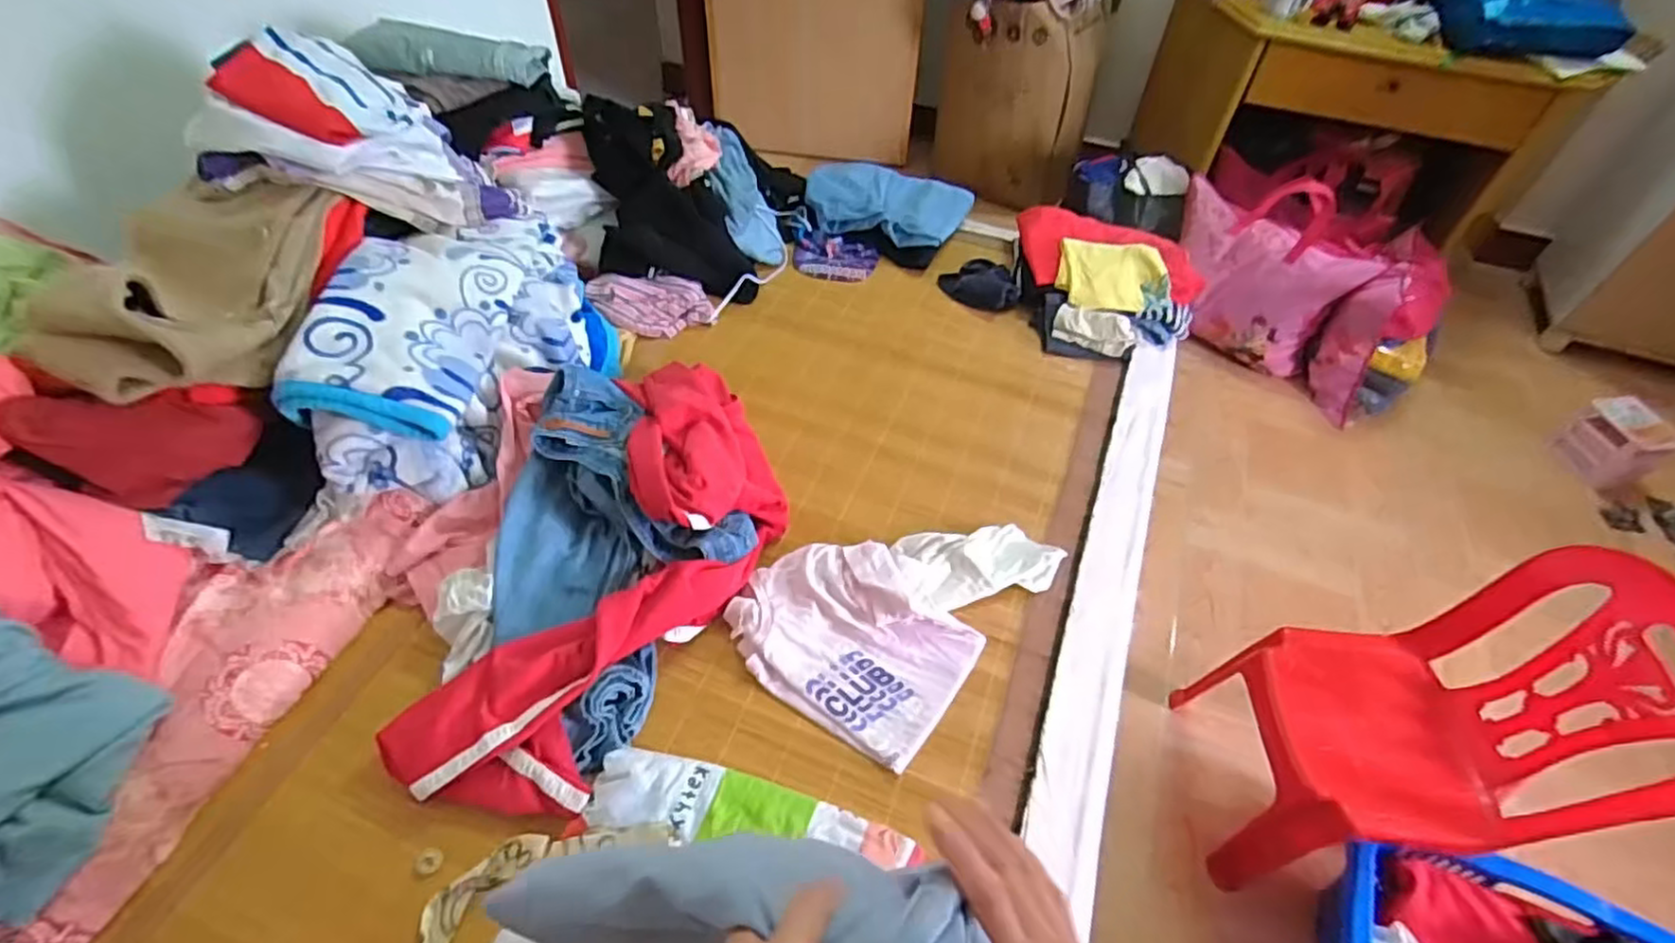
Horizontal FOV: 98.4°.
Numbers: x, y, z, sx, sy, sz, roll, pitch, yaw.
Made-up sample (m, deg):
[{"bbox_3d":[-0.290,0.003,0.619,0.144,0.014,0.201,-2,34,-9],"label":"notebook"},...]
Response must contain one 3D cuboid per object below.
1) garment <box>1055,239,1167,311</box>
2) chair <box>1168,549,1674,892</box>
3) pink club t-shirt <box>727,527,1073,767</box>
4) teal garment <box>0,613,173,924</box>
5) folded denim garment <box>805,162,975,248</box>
[{"bbox_3d":[0.478,-0.348,1.271,0.169,0.058,0.148,14,51,9],"label":"garment"},{"bbox_3d":[0.793,0.348,1.014,0.355,0.602,0.312,1,50,-2],"label":"chair"},{"bbox_3d":[0.019,0.189,0.858,0.270,0.052,0.210,32,55,22],"label":"pink club t-shirt"},{"bbox_3d":[-0.776,0.265,0.663,0.188,0.145,0.205,15,51,9],"label":"teal garment"},{"bbox_3d":[0.103,-0.540,1.431,0.301,0.054,0.227,18,51,11],"label":"folded denim garment"}]

